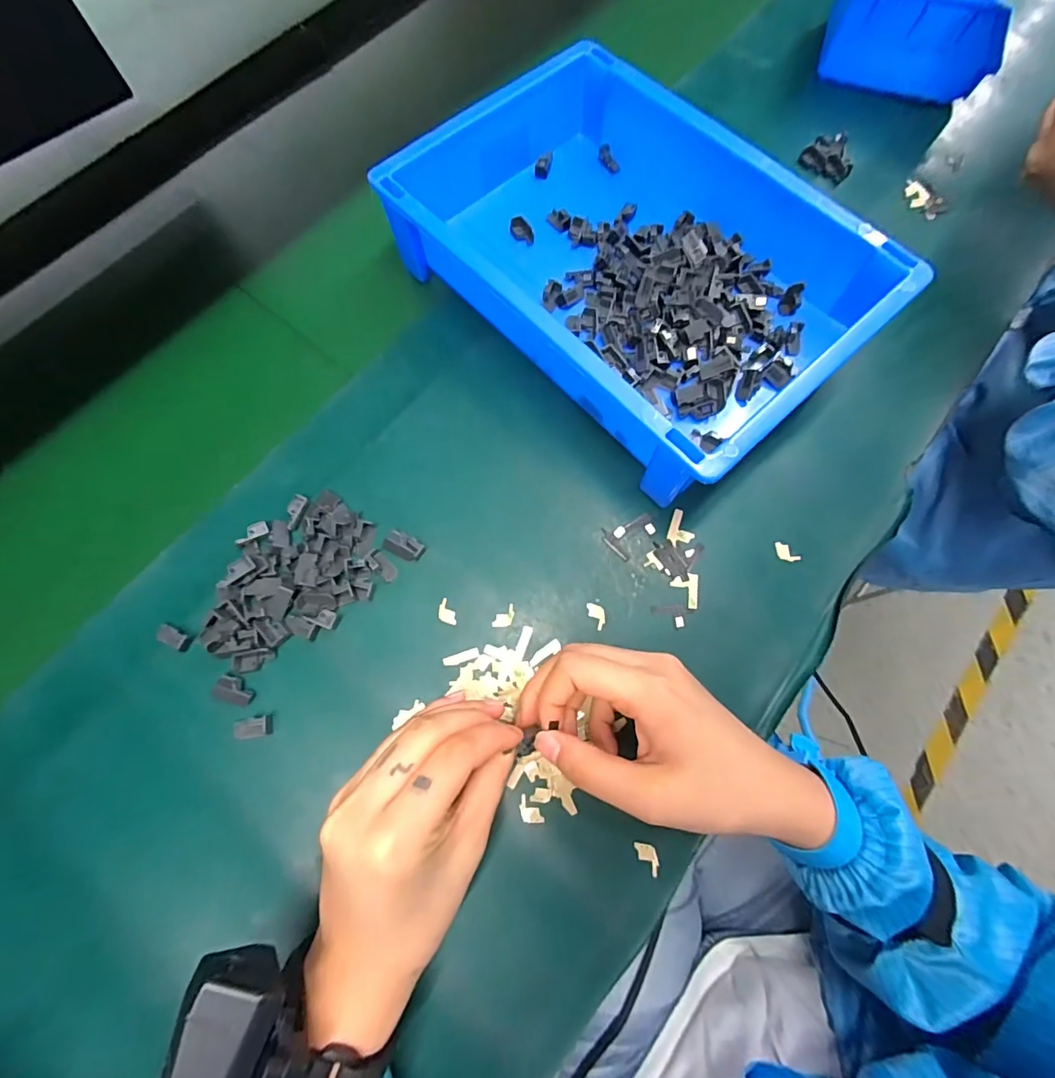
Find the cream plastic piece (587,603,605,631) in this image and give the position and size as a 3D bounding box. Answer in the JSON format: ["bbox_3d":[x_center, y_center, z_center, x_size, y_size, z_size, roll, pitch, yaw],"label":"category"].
[{"bbox_3d":[0.044,0.048,0.303,0.010,0.004,0.017,-8,72,-1],"label":"cream plastic piece"}]

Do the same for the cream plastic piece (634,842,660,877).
[{"bbox_3d":[0.067,0.173,0.265,0.009,0.004,0.018,-38,75,-10],"label":"cream plastic piece"}]

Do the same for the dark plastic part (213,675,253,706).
[{"bbox_3d":[-0.172,0.089,0.285,0.021,0.009,0.013,16,73,6],"label":"dark plastic part"}]

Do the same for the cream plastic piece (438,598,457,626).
[{"bbox_3d":[-0.050,0.045,0.301,0.010,0.004,0.017,-9,72,-2],"label":"cream plastic piece"}]

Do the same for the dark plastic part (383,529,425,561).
[{"bbox_3d":[-0.078,0.005,0.309,0.025,0.009,0.014,27,75,9],"label":"dark plastic part"}]

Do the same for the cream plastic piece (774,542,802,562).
[{"bbox_3d":[0.169,0.009,0.317,0.018,0.004,0.009,43,78,13],"label":"cream plastic piece"}]

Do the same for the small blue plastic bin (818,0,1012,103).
[{"bbox_3d":[0.337,-0.454,0.420,0.138,0.079,0.110,20,74,7],"label":"small blue plastic bin"}]

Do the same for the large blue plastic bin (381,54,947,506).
[{"bbox_3d":[0.073,-0.198,0.348,0.217,0.072,0.304,-41,76,-11],"label":"large blue plastic bin"}]

